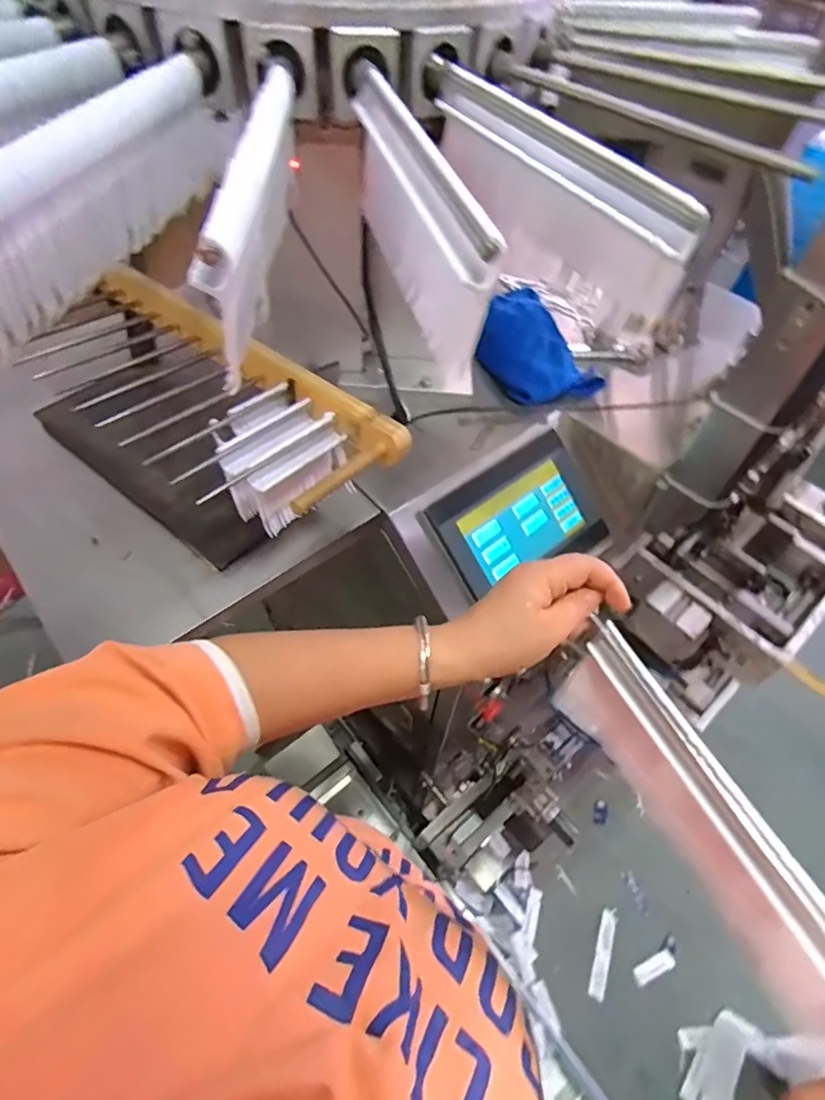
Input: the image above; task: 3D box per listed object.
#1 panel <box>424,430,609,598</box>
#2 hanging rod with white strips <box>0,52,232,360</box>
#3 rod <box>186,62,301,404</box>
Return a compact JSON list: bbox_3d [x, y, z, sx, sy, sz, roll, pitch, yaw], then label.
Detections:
[{"bbox_3d":[0.116,-0.029,0.601,0.193,0.020,0.137,-33,94,-25],"label":"panel"},{"bbox_3d":[-0.161,-0.199,0.299,0.020,0.073,0.236,12,54,5],"label":"hanging rod with white strips"},{"bbox_3d":[-0.081,-0.184,0.291,0.016,0.073,0.219,1,54,-2],"label":"rod"}]

